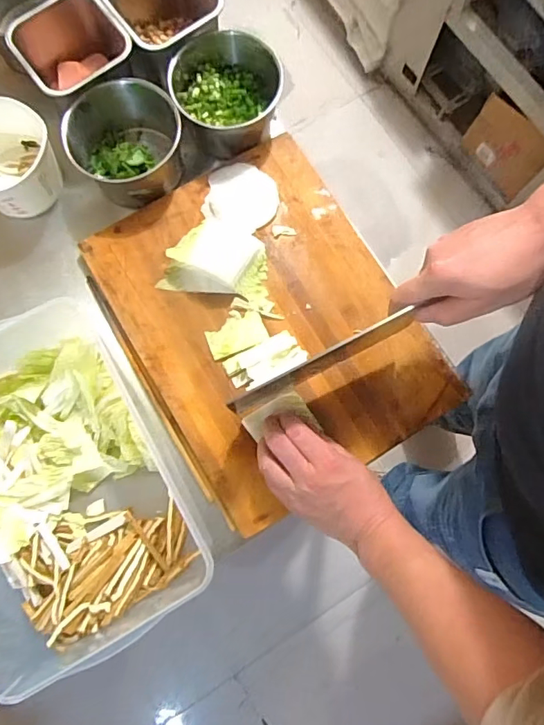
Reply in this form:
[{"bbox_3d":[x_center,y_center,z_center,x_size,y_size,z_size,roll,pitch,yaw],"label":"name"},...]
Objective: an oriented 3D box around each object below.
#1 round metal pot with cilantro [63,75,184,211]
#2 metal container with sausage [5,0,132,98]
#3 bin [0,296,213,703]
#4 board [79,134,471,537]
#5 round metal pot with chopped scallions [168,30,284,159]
[{"bbox_3d":[-0.184,-0.274,0.609,0.128,0.084,0.151,-44,82,-8],"label":"round metal pot with cilantro"},{"bbox_3d":[-0.234,-0.363,0.614,0.125,0.092,0.124,-26,80,-6],"label":"metal container with sausage"},{"bbox_3d":[-0.231,0.129,0.512,0.240,0.110,0.342,-27,80,-6],"label":"bin"},{"bbox_3d":[-0.007,-0.052,0.583,0.301,0.016,0.396,-29,80,-6],"label":"board"},{"bbox_3d":[-0.051,-0.328,0.615,0.138,0.075,0.131,-12,79,-3],"label":"round metal pot with chopped scallions"}]

